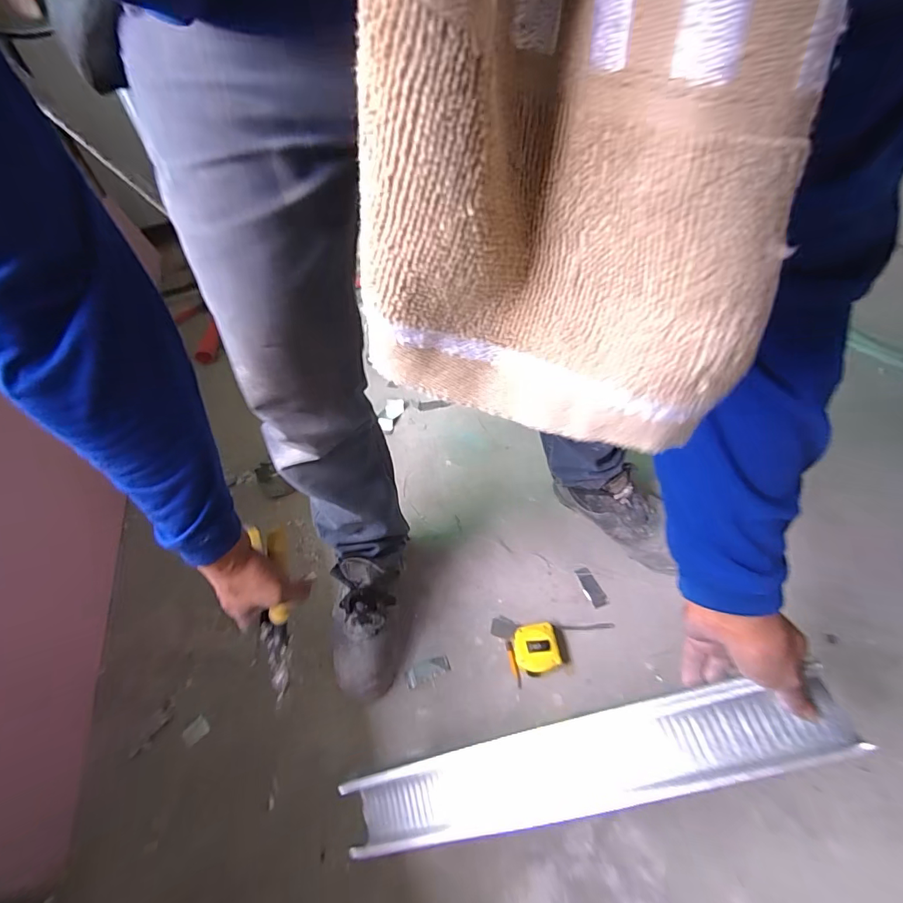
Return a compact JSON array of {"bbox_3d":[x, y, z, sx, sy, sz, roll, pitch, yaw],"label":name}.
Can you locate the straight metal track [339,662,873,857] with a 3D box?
[{"bbox_3d":[0.115,0.301,0.427,0.469,0.061,0.075,-25,44,16],"label":"straight metal track"}]

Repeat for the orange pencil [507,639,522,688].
[{"bbox_3d":[0.095,0.328,0.686,0.011,0.007,0.069,-12,46,-1],"label":"orange pencil"}]

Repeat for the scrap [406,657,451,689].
[{"bbox_3d":[-0.039,0.343,0.694,0.070,0.004,0.028,-22,47,-11],"label":"scrap"}]

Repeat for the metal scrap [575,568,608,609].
[{"bbox_3d":[0.236,0.232,0.759,0.030,0.004,0.072,-20,48,-6],"label":"metal scrap"}]

